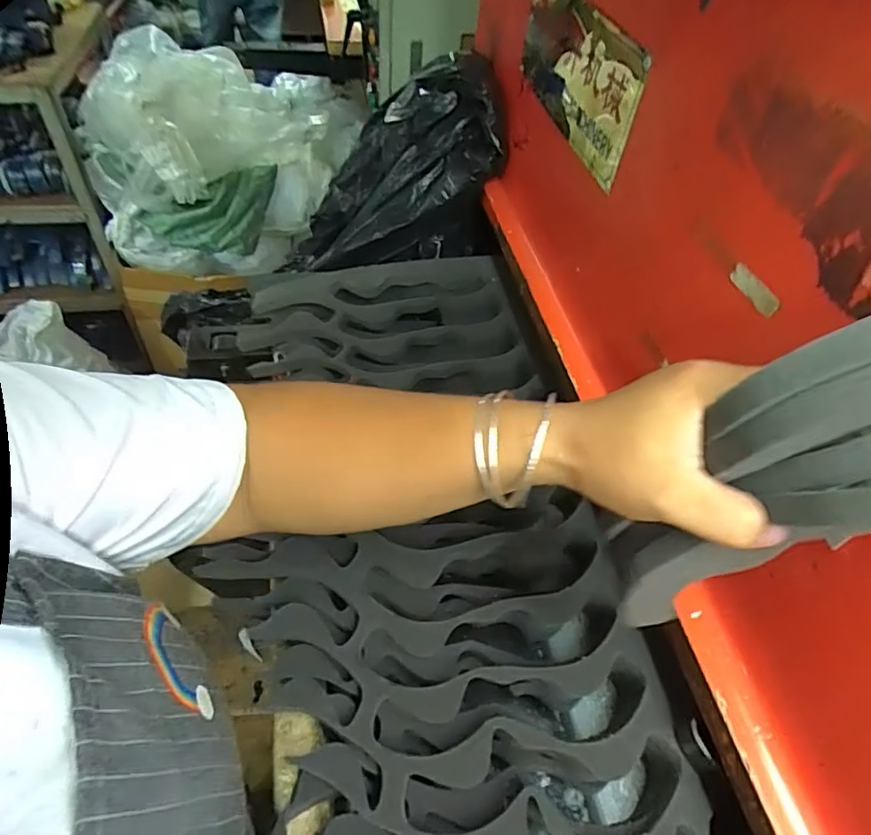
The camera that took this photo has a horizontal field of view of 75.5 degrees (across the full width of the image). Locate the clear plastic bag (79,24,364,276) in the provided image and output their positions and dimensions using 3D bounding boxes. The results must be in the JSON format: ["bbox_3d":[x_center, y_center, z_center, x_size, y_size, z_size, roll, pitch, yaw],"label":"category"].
[{"bbox_3d":[-0.522,-0.645,1.417,0.706,0.516,0.306,-30,55,-23],"label":"clear plastic bag"}]

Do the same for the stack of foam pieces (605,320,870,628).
[{"bbox_3d":[0.135,0.048,0.240,0.067,0.194,0.065,16,47,-15],"label":"stack of foam pieces"}]

